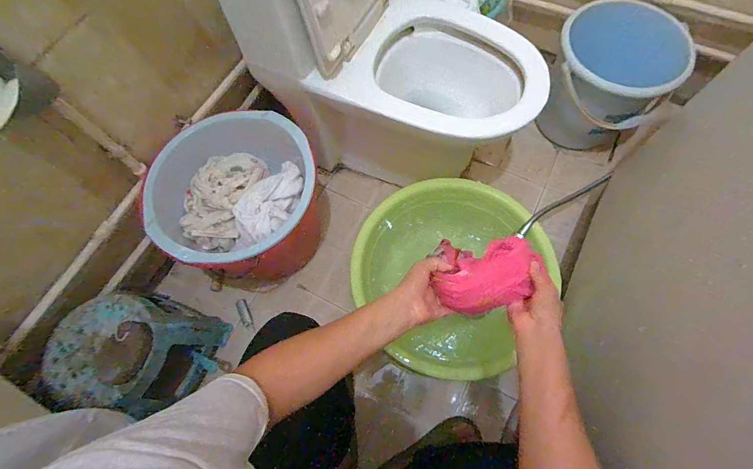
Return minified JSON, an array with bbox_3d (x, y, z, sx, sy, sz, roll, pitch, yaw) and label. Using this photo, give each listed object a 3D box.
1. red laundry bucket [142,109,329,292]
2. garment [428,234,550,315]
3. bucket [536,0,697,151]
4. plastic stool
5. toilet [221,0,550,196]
[{"bbox_3d":[-0.299,-0.055,0.888,0.349,0.347,0.347,-6,69,1],"label":"red laundry bucket"},{"bbox_3d":[0.172,0.058,0.537,0.165,0.047,0.117,-2,72,0],"label":"garment"},{"bbox_3d":[0.636,-0.435,0.978,0.306,0.264,0.313,35,74,15],"label":"bucket"},{"bbox_3d":[-0.542,0.264,0.808,0.237,0.250,0.215,16,70,9],"label":"plastic stool"},{"bbox_3d":[0.050,-0.438,0.798,0.644,0.801,0.342,14,70,8],"label":"toilet"}]

